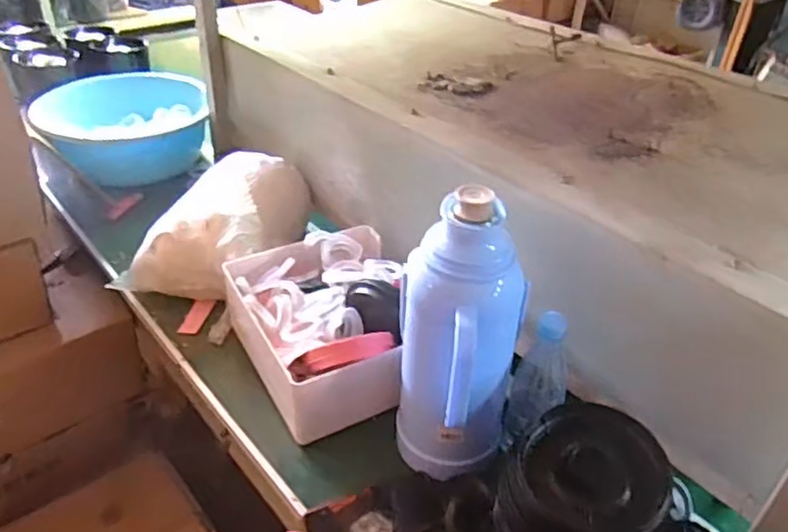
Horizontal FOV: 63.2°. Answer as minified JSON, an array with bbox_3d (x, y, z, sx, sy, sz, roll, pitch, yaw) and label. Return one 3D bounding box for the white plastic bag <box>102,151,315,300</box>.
[{"bbox_3d":[-0.310,-0.076,1.107,0.258,0.131,0.270,9,36,8],"label":"white plastic bag"}]

